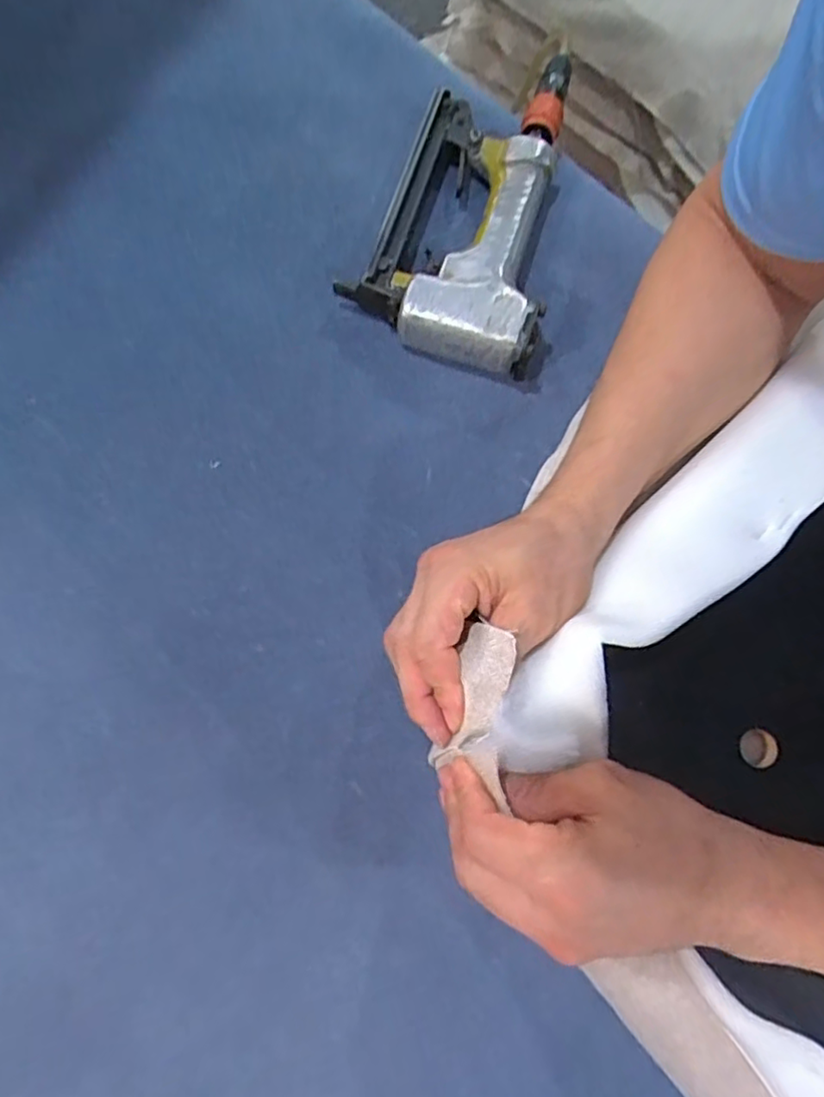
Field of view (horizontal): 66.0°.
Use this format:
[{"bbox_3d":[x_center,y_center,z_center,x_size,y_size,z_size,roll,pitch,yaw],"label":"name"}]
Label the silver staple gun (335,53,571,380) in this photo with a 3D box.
[{"bbox_3d":[0.051,-0.251,0.455,0.135,0.041,0.247,18,78,2],"label":"silver staple gun"}]

